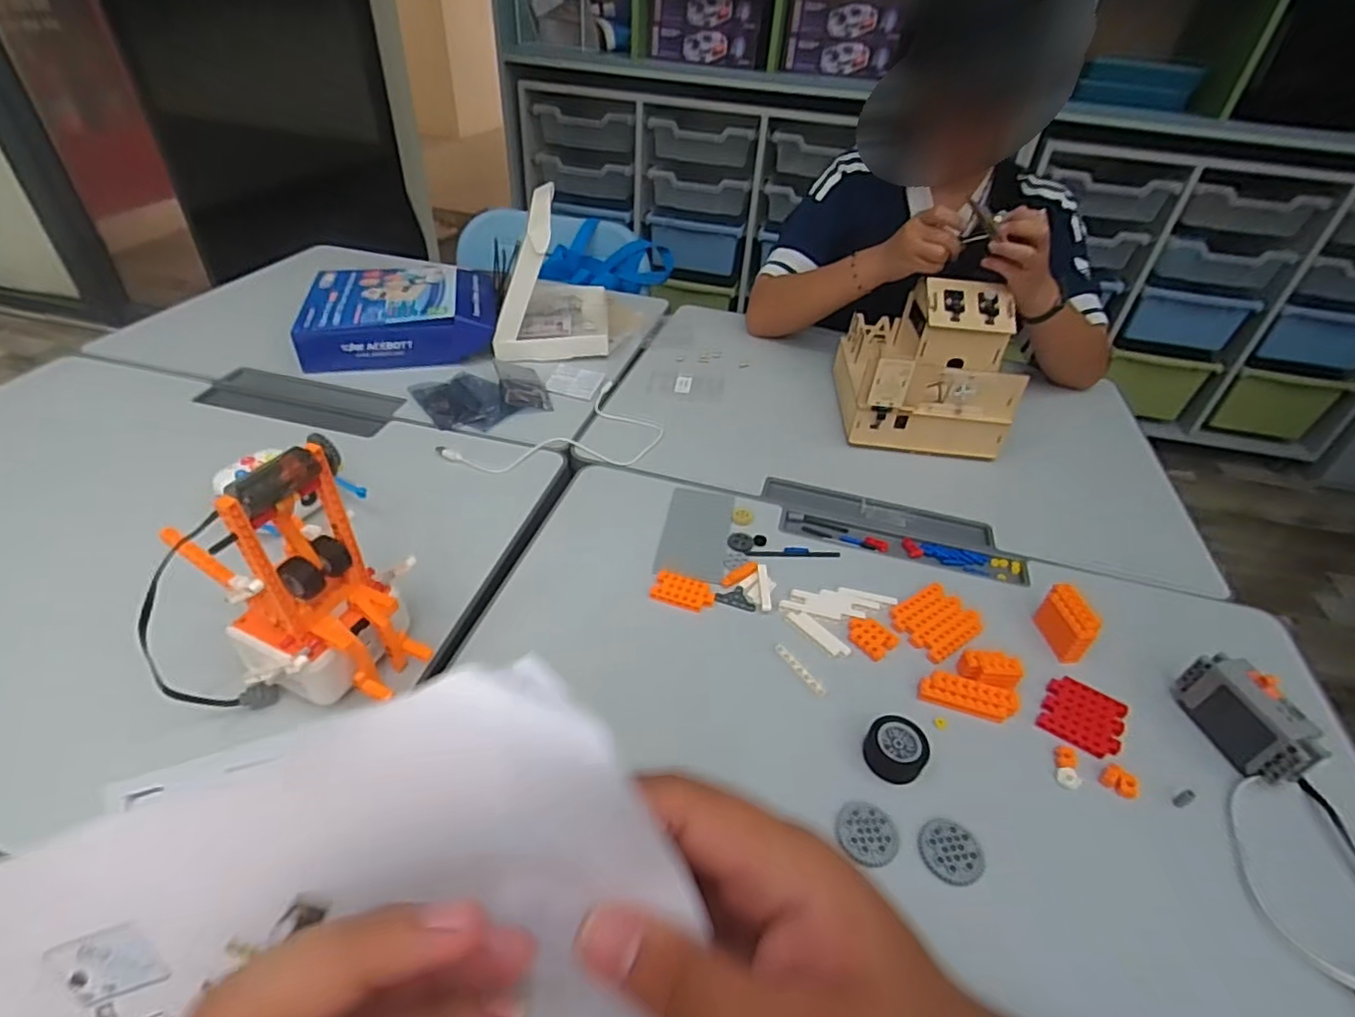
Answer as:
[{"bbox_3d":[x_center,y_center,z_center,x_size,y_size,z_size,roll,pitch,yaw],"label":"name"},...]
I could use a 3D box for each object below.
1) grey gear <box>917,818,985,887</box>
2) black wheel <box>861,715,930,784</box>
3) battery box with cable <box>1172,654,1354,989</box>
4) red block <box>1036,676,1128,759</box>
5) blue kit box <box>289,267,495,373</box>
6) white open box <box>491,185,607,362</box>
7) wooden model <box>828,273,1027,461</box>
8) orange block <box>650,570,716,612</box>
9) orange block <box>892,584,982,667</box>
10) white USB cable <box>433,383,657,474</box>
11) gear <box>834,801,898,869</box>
[{"bbox_3d":[0.177,0.222,0.416,0.038,0.010,0.038,12,40,9],"label":"grey gear"},{"bbox_3d":[0.157,0.171,0.460,0.041,0.018,0.042,3,40,-2],"label":"black wheel"},{"bbox_3d":[0.412,0.213,0.399,0.083,0.052,0.274,9,40,6],"label":"battery box with cable"},{"bbox_3d":[0.316,0.161,0.499,0.054,0.011,0.062,26,44,24],"label":"red block"},{"bbox_3d":[-0.387,-0.276,0.913,0.248,0.069,0.234,-5,40,-11],"label":"blue kit box"},{"bbox_3d":[-0.174,-0.330,0.901,0.153,0.180,0.210,0,40,-6],"label":"white open box"},{"bbox_3d":[0.303,-0.182,0.787,0.174,0.159,0.184,6,40,1],"label":"wooden model"},{"bbox_3d":[0.006,0.074,0.574,0.056,0.004,0.036,15,41,13],"label":"orange block"},{"bbox_3d":[0.226,0.097,0.561,0.071,0.008,0.061,-23,47,-29],"label":"orange block"},{"bbox_3d":[-0.128,-0.077,0.731,0.239,0.006,0.141,-30,51,-35],"label":"white USB cable"},{"bbox_3d":[0.126,0.214,0.424,0.039,0.010,0.038,3,40,-2],"label":"gear"}]

